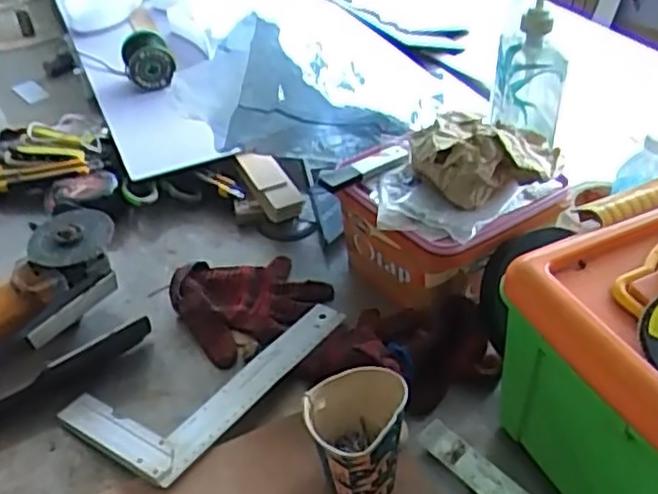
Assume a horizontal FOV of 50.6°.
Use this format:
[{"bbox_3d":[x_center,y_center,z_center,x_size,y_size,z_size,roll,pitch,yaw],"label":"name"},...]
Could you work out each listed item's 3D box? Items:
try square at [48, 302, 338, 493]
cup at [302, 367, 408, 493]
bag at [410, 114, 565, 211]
[{"bbox_3d":[-0.114,0.111,0.679,0.141,0.017,0.255,24,49,30],"label":"try square"},{"bbox_3d":[0.022,0.155,0.545,0.076,0.095,0.075,-2,40,2],"label":"cup"},{"bbox_3d":[0.157,-0.094,0.687,0.138,0.058,0.097,-8,41,-2],"label":"bag"}]

